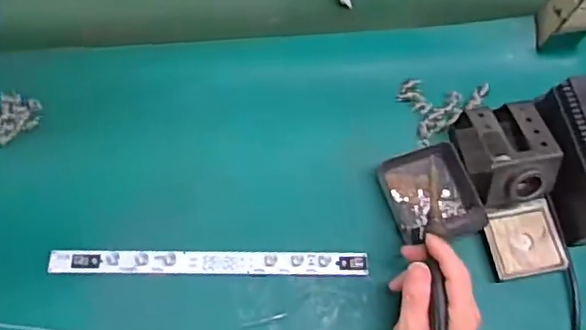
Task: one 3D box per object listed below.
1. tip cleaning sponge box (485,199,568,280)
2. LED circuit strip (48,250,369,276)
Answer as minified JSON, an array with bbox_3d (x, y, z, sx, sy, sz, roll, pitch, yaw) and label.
[{"bbox_3d":[0.222,0.073,0.571,0.068,0.011,0.066,-10,69,-8],"label":"tip cleaning sponge box"},{"bbox_3d":[-0.075,0.091,0.550,0.286,0.008,0.021,1,75,-2],"label":"LED circuit strip"}]

